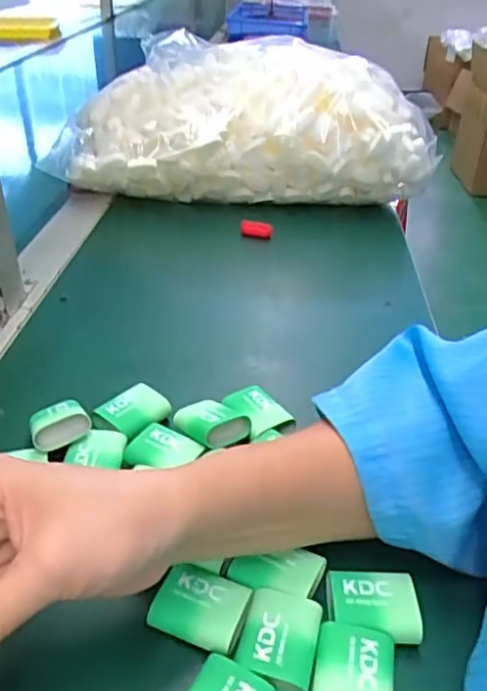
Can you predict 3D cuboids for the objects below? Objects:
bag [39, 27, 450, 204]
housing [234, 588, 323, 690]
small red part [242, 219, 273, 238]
[{"bbox_3d":[0.002,-0.252,0.723,0.431,0.181,0.163,5,25,7],"label":"bag"},{"bbox_3d":[0.017,0.136,0.280,0.034,0.013,0.043,8,25,13],"label":"housing"},{"bbox_3d":[0.015,-0.128,0.668,0.033,0.018,0.016,4,25,3],"label":"small red part"}]

